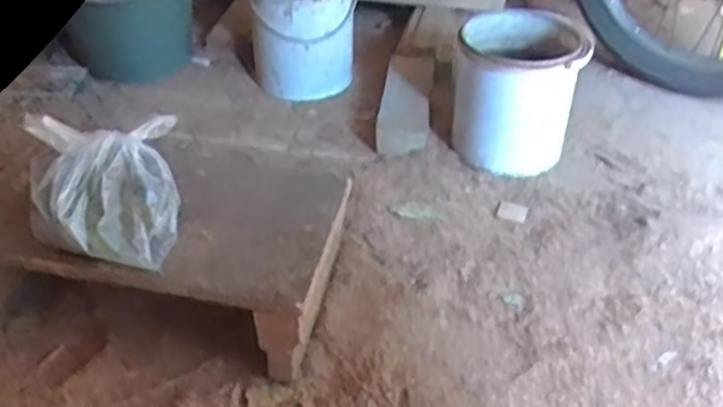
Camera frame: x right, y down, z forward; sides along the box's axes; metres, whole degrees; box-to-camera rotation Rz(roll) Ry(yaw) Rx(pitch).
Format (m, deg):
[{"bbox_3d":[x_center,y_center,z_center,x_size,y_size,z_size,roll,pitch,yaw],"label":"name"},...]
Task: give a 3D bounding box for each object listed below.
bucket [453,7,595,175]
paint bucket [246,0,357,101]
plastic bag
[{"bbox_3d":[0.235,-0.181,1.143,0.173,0.216,0.177,0,40,0],"label":"bucket"},{"bbox_3d":[-0.102,-0.294,1.251,0.177,0.199,0.177,0,40,0],"label":"paint bucket"},{"bbox_3d":[-0.265,-0.023,0.753,0.153,0.134,0.129,-10,41,-12],"label":"plastic bag"}]

